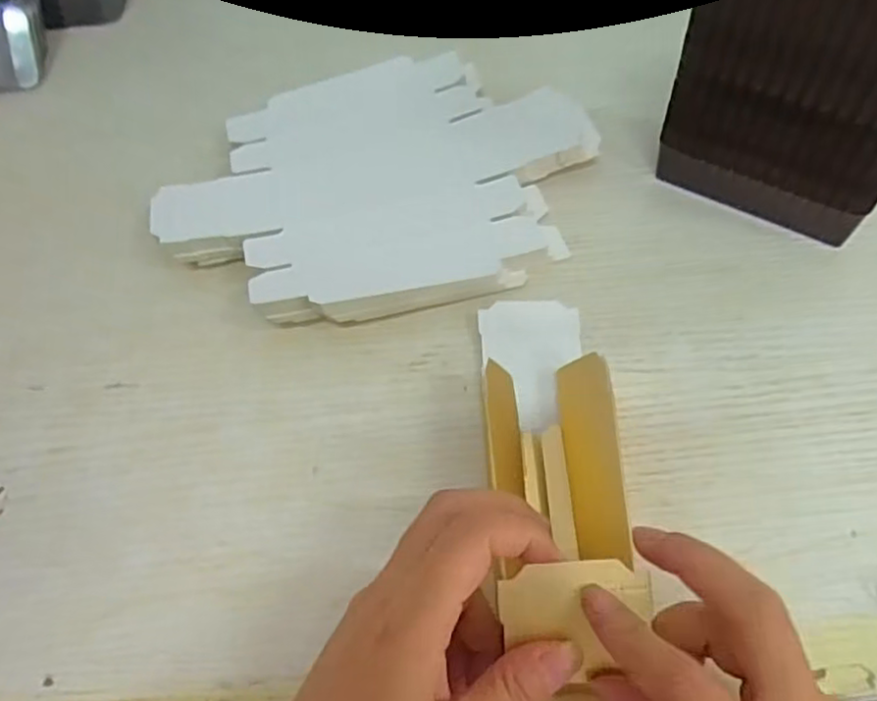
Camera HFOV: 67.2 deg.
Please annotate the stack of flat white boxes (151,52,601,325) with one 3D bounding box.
[{"bbox_3d":[-0.034,-0.102,0.391,0.243,0.024,0.188,-16,58,-6],"label":"stack of flat white boxes"}]

